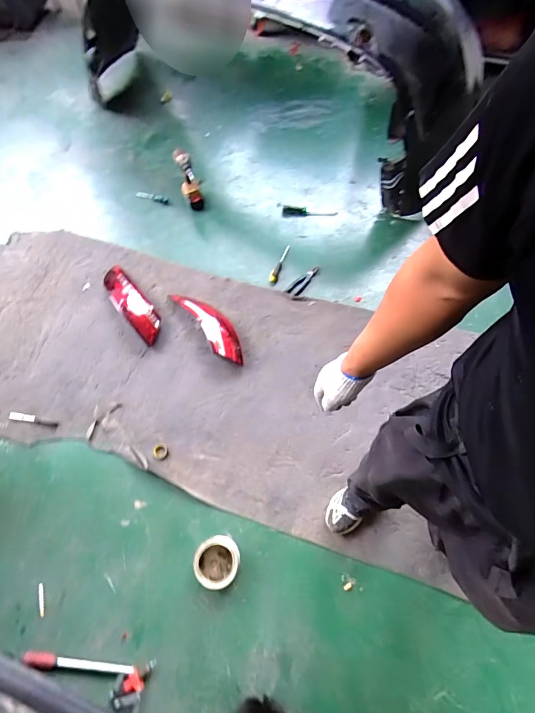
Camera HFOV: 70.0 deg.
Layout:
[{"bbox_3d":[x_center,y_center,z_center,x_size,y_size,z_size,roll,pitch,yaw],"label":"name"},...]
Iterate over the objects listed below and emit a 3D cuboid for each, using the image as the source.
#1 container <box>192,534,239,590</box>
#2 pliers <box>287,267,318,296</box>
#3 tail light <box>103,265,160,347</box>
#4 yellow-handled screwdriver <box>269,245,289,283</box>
[{"bbox_3d":[-0.169,0.688,1.282,0.148,0.071,0.153,0,69,2],"label":"container"},{"bbox_3d":[0.164,-0.341,1.726,0.056,0.019,0.184,40,73,16],"label":"pliers"},{"bbox_3d":[-0.599,-0.248,1.657,0.130,0.085,0.460,-38,72,-12],"label":"tail light"},{"bbox_3d":[0.055,-0.436,1.764,0.036,0.046,0.219,20,72,8],"label":"yellow-handled screwdriver"}]

